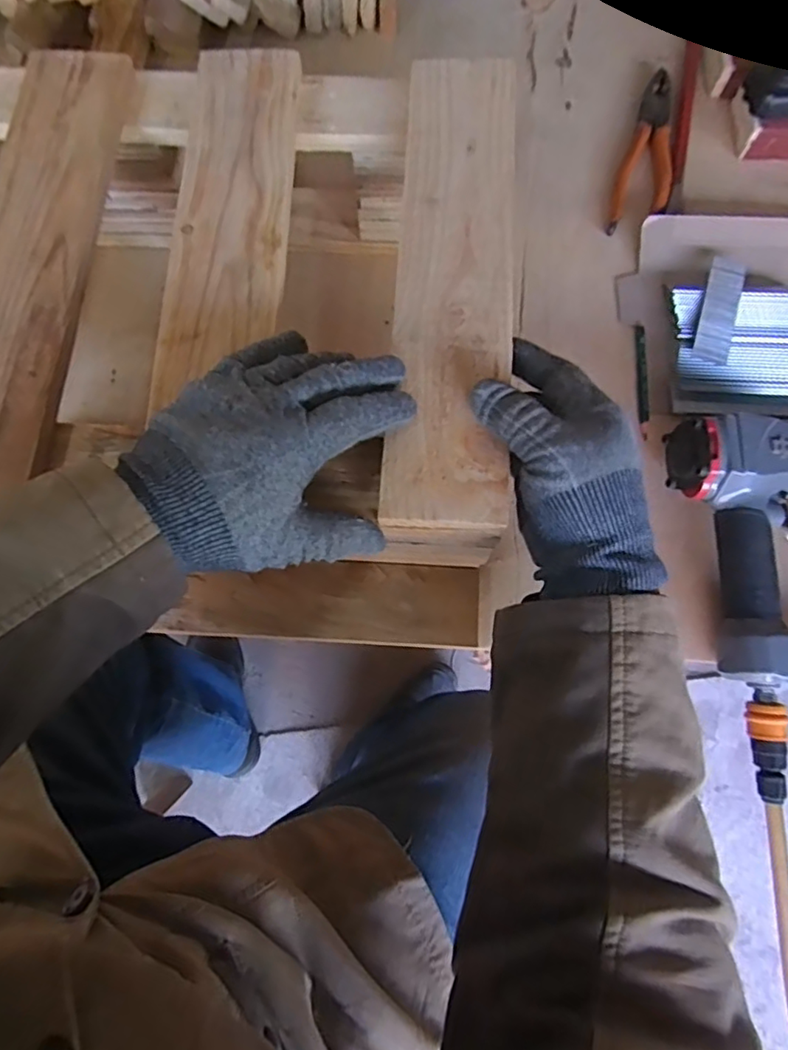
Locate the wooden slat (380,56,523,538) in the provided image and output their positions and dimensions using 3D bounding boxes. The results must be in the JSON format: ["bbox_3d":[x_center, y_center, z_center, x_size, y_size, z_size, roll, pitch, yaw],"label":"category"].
[{"bbox_3d":[0.042,-0.165,0.381,0.077,0.017,0.344,4,76,2],"label":"wooden slat"}]

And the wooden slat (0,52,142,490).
[{"bbox_3d":[-0.241,-0.181,0.388,0.072,0.015,0.340,3,75,2],"label":"wooden slat"}]

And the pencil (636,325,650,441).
[{"bbox_3d":[0.213,-0.124,0.493,0.009,0.005,0.102,3,75,2],"label":"pencil"}]

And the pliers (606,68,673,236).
[{"bbox_3d":[0.246,-0.359,0.554,0.050,0.017,0.187,14,75,5],"label":"pliers"}]

